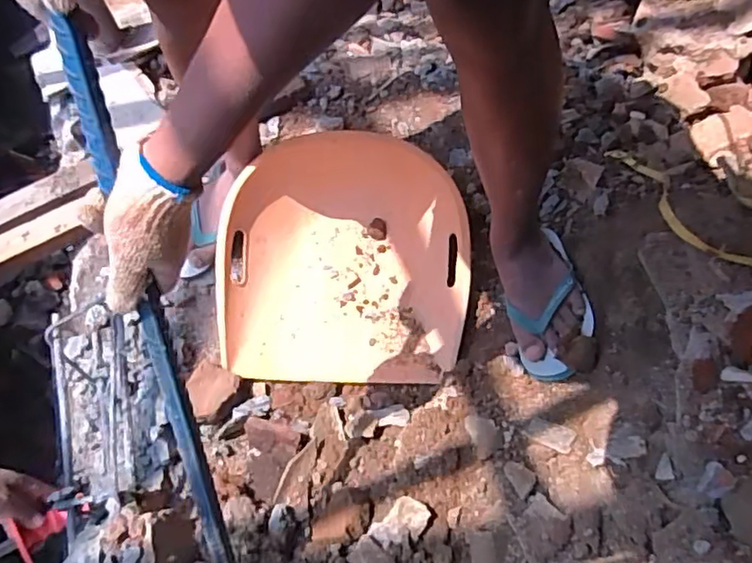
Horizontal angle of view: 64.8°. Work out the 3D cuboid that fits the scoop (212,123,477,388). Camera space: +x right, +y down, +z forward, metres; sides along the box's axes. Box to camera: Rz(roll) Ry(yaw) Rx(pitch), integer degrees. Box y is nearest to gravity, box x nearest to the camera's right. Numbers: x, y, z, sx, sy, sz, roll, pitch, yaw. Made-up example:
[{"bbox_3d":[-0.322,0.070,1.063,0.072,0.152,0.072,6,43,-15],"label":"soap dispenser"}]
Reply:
[{"bbox_3d":[-0.053,-0.060,1.002,0.392,0.106,0.442,0,61,4],"label":"scoop"}]

